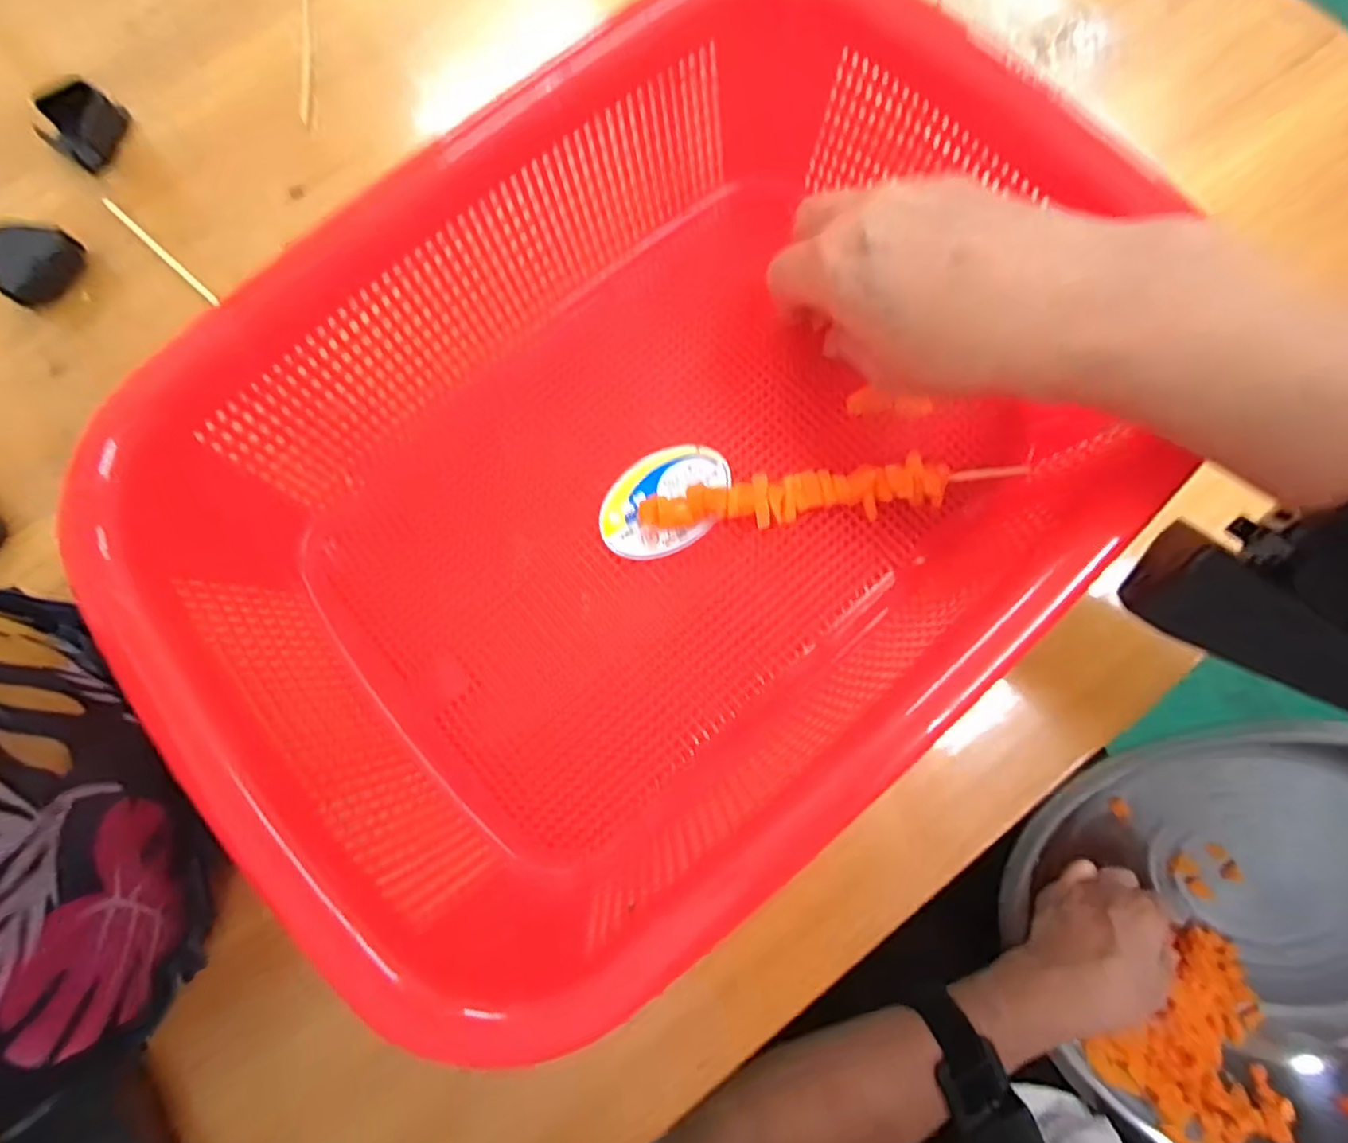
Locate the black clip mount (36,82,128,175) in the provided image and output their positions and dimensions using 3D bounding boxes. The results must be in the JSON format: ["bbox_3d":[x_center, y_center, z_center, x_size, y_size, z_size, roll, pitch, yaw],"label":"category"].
[{"bbox_3d":[-0.295,-0.224,0.320,0.038,0.020,0.036,0,78,2],"label":"black clip mount"}]

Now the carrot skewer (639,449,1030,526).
[{"bbox_3d":[0.058,-0.031,0.248,0.139,0.014,0.019,-8,78,0],"label":"carrot skewer"}]

